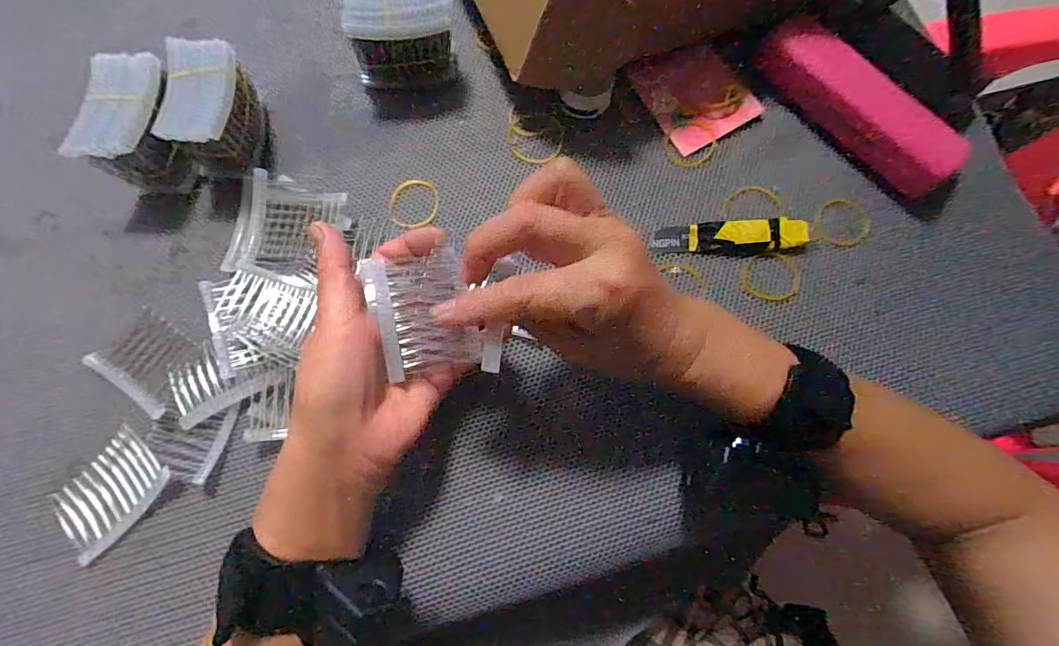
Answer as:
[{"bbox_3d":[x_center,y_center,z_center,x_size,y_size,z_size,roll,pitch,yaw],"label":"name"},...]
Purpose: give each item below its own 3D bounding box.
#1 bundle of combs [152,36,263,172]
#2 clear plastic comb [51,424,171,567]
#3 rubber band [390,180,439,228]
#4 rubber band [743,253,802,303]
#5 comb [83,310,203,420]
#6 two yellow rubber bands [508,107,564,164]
[{"bbox_3d":[-0.196,-0.129,0.311,0.037,0.044,0.074,0,75,-2],"label":"bundle of combs"},{"bbox_3d":[-0.234,0.095,0.279,0.045,0.005,0.058,42,78,9],"label":"clear plastic comb"},{"bbox_3d":[-0.076,-0.079,0.330,0.031,0.004,0.039,1,66,-5],"label":"rubber band"},{"bbox_3d":[0.158,-0.030,0.324,0.035,0.004,0.032,-1,83,8],"label":"rubber band"},{"bbox_3d":[-0.226,0.021,0.296,0.058,0.004,0.045,34,77,7],"label":"comb"},{"bbox_3d":[0.002,-0.130,0.347,0.044,0.004,0.038,18,76,3],"label":"two yellow rubber bands"}]

